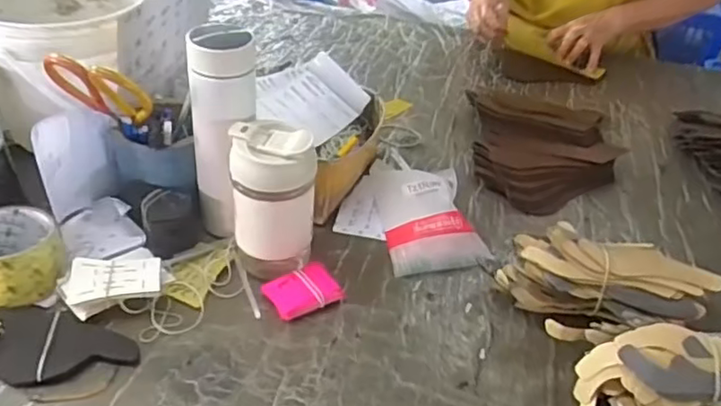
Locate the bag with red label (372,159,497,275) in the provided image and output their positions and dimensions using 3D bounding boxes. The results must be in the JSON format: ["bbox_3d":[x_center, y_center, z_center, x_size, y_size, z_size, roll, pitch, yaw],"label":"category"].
[{"bbox_3d":[0.082,0.006,0.749,0.112,0.048,0.182,-2,38,-10],"label":"bag with red label"}]

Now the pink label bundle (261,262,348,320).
[{"bbox_3d":[-0.057,0.089,0.637,0.074,0.020,0.052,-18,43,-28],"label":"pink label bundle"}]

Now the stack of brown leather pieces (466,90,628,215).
[{"bbox_3d":[0.272,-0.086,0.907,0.229,0.038,0.283,2,38,-5],"label":"stack of brown leather pieces"}]

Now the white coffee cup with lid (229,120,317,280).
[{"bbox_3d":[-0.089,-0.002,0.637,0.084,0.152,0.075,1,38,-6],"label":"white coffee cup with lid"}]

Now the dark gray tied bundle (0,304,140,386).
[{"bbox_3d":[-0.278,0.127,0.564,0.147,0.007,0.086,2,38,-5],"label":"dark gray tied bundle"}]

